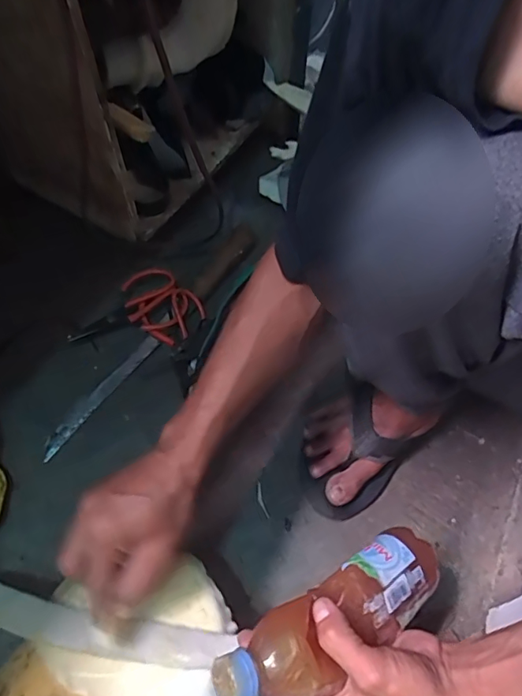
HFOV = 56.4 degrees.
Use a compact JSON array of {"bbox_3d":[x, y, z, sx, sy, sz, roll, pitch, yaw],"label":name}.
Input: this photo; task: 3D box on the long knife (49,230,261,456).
[{"bbox_3d":[-0.136,-0.026,0.676,0.040,0.032,0.428,31,64,13],"label":"long knife"}]

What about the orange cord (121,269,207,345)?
[{"bbox_3d":[-0.141,-0.061,0.689,0.112,0.027,0.085,32,65,13],"label":"orange cord"}]

